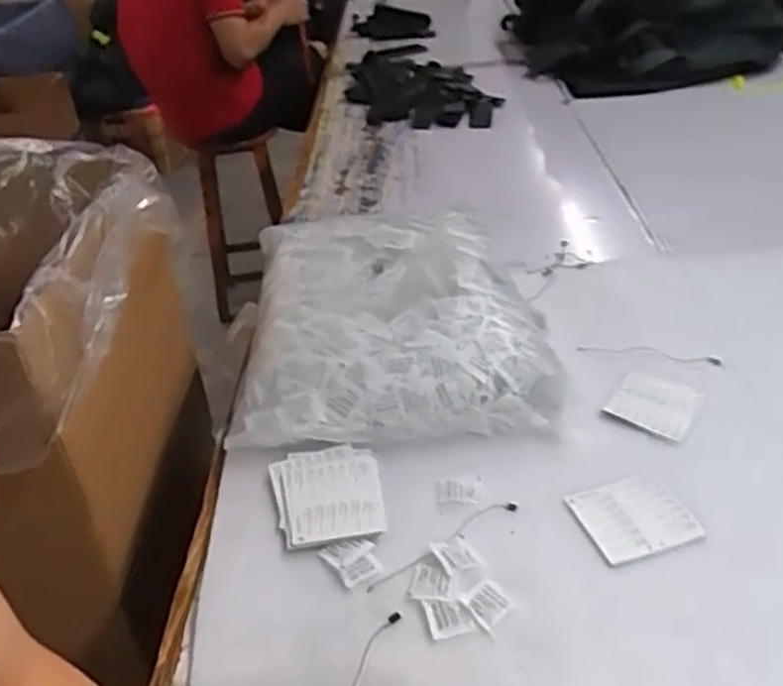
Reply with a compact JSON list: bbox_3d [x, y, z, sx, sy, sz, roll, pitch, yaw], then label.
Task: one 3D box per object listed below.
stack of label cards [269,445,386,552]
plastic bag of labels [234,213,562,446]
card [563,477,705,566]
[{"bbox_3d":[-0.062,0.152,0.758,0.102,0.015,0.120,-10,34,-6],"label":"stack of label cards"},{"bbox_3d":[0.003,-0.036,0.948,0.356,0.101,0.403,-5,34,1],"label":"plastic bag of labels"},{"bbox_3d":[0.228,0.163,0.723,0.098,0.004,0.086,-13,35,-11],"label":"card"}]

